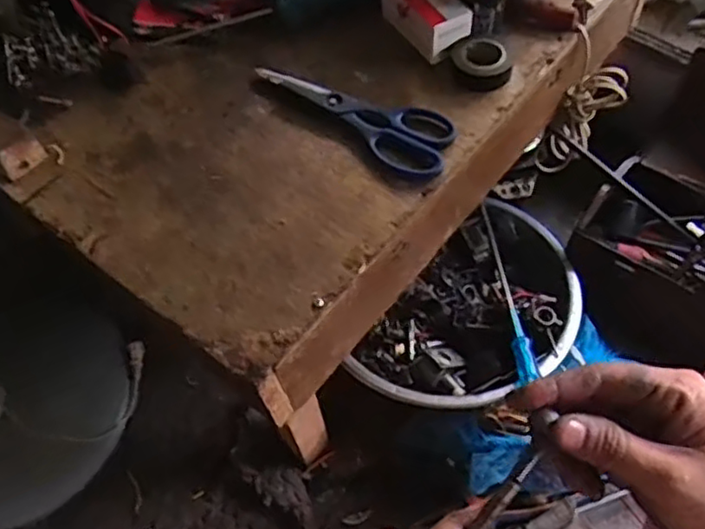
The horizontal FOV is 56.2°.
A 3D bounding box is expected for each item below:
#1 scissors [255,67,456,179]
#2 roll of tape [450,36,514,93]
[{"bbox_3d":[0.010,-0.143,0.601,0.201,0.012,0.070,38,66,24],"label":"scissors"},{"bbox_3d":[0.123,-0.191,0.620,0.054,0.023,0.054,-1,56,2],"label":"roll of tape"}]

